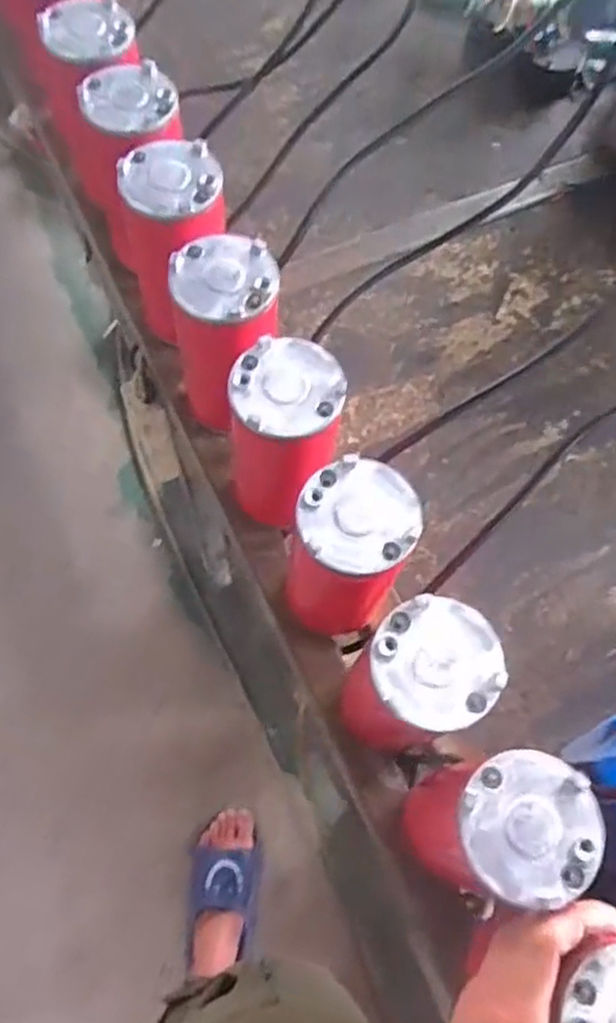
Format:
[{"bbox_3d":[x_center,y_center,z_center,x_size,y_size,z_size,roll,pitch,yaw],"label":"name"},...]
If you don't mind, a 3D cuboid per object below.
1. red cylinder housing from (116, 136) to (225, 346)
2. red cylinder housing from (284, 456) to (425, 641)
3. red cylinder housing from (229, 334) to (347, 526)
[{"bbox_3d":[-0.108,-0.224,0.609,0.082,0.161,0.074,5,69,0],"label":"red cylinder housing"},{"bbox_3d":[0.027,0.037,0.516,0.078,0.177,0.086,15,69,4],"label":"red cylinder housing"},{"bbox_3d":[-0.017,-0.055,0.531,0.077,0.142,0.086,6,68,1],"label":"red cylinder housing"}]

